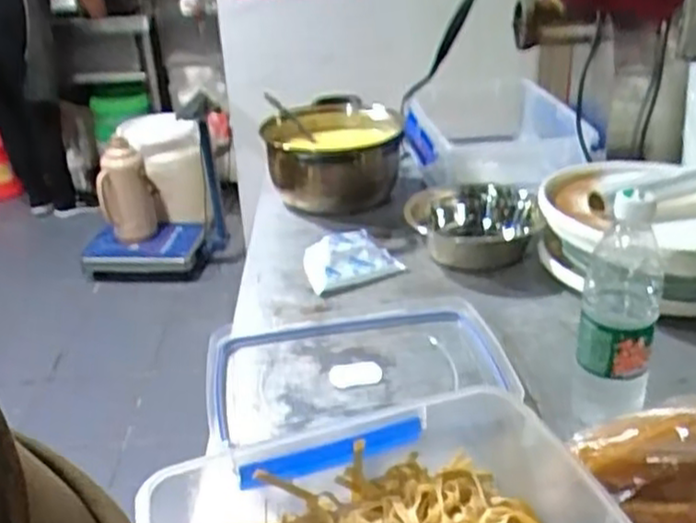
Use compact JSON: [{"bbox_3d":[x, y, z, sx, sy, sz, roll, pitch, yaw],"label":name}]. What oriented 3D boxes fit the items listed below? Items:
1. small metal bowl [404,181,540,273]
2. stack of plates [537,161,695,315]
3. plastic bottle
[{"bbox_3d":[0.167,-0.042,0.993,0.170,0.080,0.170,-2,28,1],"label":"small metal bowl"},{"bbox_3d":[0.387,-0.038,0.906,0.306,0.110,0.273,16,33,29],"label":"stack of plates"},{"bbox_3d":[0.241,0.050,0.651,0.063,0.240,0.055,7,30,16],"label":"plastic bottle"}]

